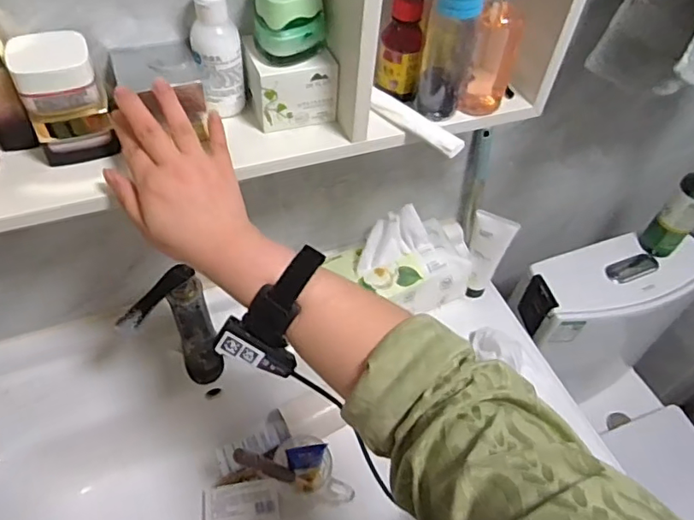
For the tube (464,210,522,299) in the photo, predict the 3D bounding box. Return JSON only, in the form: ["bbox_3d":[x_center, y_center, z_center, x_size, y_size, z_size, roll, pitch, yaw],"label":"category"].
[{"bbox_3d":[0.197,-0.004,0.783,0.056,0.158,0.029,21,52,13],"label":"tube"}]

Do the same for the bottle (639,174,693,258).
[{"bbox_3d":[0.561,-0.084,0.898,0.058,0.216,0.050,39,58,24],"label":"bottle"}]

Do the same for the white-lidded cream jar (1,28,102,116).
[{"bbox_3d":[-0.242,-0.155,0.450,0.062,0.045,0.054,-15,53,-17],"label":"white-lidded cream jar"}]

